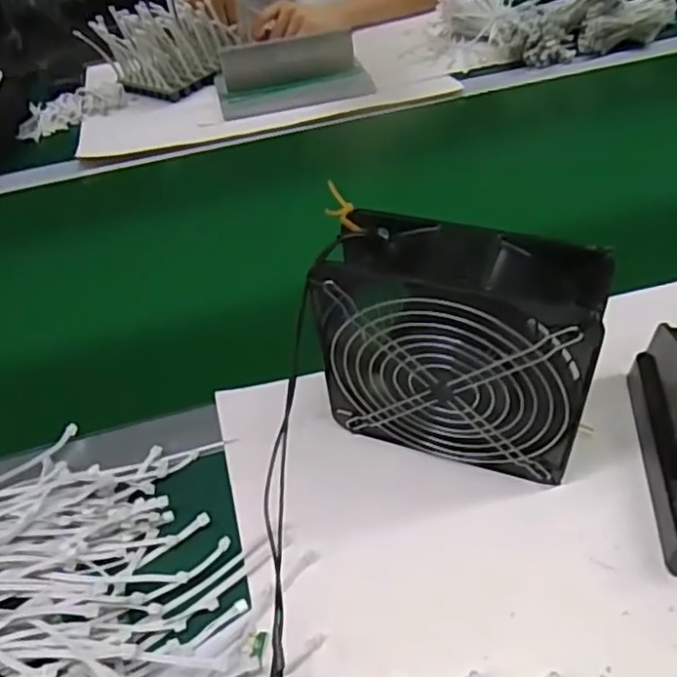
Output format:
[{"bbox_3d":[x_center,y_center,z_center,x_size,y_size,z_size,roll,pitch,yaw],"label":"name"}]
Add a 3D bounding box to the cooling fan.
[{"bbox_3d":[0.068,0.011,0.385,0.145,0.150,0.056,11,46,18],"label":"cooling fan"}]

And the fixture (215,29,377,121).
[{"bbox_3d":[-0.061,-0.348,0.857,0.199,0.058,0.087,-13,43,-7],"label":"fixture"}]

